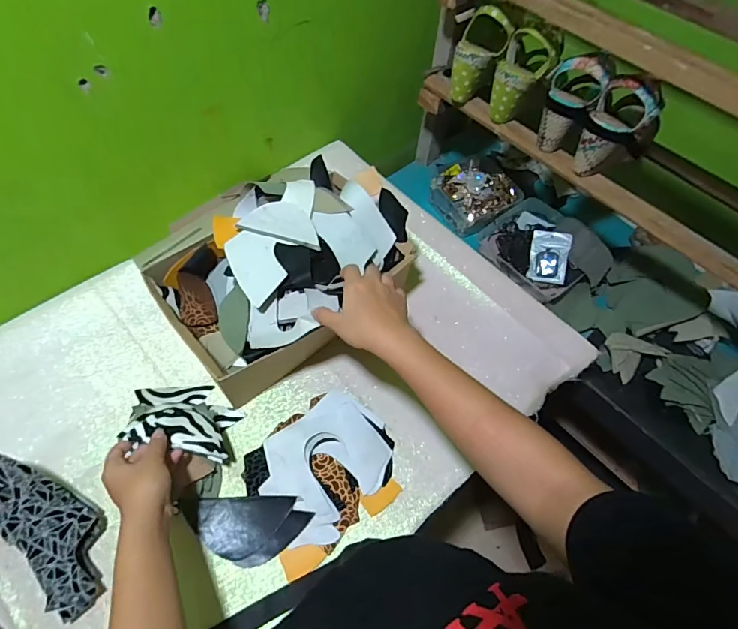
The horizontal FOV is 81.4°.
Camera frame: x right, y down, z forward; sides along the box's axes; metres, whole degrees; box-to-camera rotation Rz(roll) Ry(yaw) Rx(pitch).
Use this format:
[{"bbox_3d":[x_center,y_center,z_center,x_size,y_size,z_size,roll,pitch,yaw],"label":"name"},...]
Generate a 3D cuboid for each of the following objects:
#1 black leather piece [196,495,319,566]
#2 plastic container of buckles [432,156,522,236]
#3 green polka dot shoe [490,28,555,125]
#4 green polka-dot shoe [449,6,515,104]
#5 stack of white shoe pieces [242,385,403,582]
[{"bbox_3d":[-0.139,0.260,0.518,0.130,0.009,0.073,-1,64,-2],"label":"black leather piece"},{"bbox_3d":[0.234,-0.271,0.951,0.168,0.072,0.164,-31,66,-20],"label":"plastic container of buckles"},{"bbox_3d":[0.248,-0.388,0.704,0.081,0.129,0.071,21,60,8],"label":"green polka dot shoe"},{"bbox_3d":[0.187,-0.436,0.724,0.081,0.141,0.078,16,60,6],"label":"green polka-dot shoe"},{"bbox_3d":[-0.058,0.197,0.551,0.190,0.023,0.160,-34,67,-22],"label":"stack of white shoe pieces"}]

